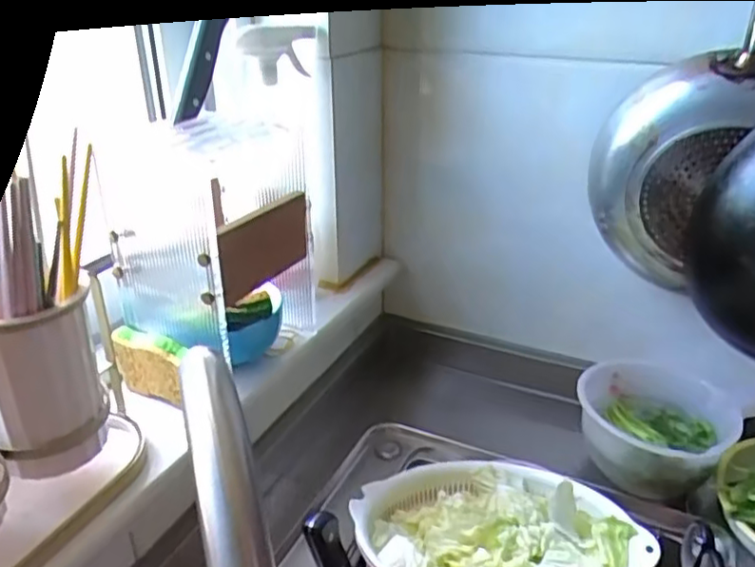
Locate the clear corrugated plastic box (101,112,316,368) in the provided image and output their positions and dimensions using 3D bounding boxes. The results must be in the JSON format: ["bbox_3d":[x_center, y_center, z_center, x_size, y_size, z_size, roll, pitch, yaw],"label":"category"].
[{"bbox_3d":[-0.145,-0.046,0.602,0.117,0.199,0.157,14,30,25],"label":"clear corrugated plastic box"}]

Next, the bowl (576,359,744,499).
[{"bbox_3d":[0.289,0.154,0.687,0.146,0.085,0.155,0,27,0],"label":"bowl"}]

